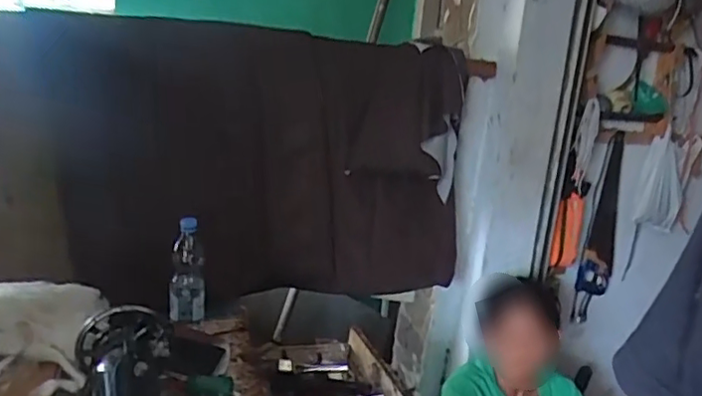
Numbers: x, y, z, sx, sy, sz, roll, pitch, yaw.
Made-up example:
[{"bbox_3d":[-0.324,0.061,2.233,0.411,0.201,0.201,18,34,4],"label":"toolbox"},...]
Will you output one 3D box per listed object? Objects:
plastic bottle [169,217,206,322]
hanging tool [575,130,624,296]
[{"bbox_3d":[-0.319,0.141,1.197,0.067,0.206,0.066,4,12,-12],"label":"plastic bottle"},{"bbox_3d":[0.762,0.054,1.802,0.128,0.471,0.018,8,7,-26],"label":"hanging tool"}]

